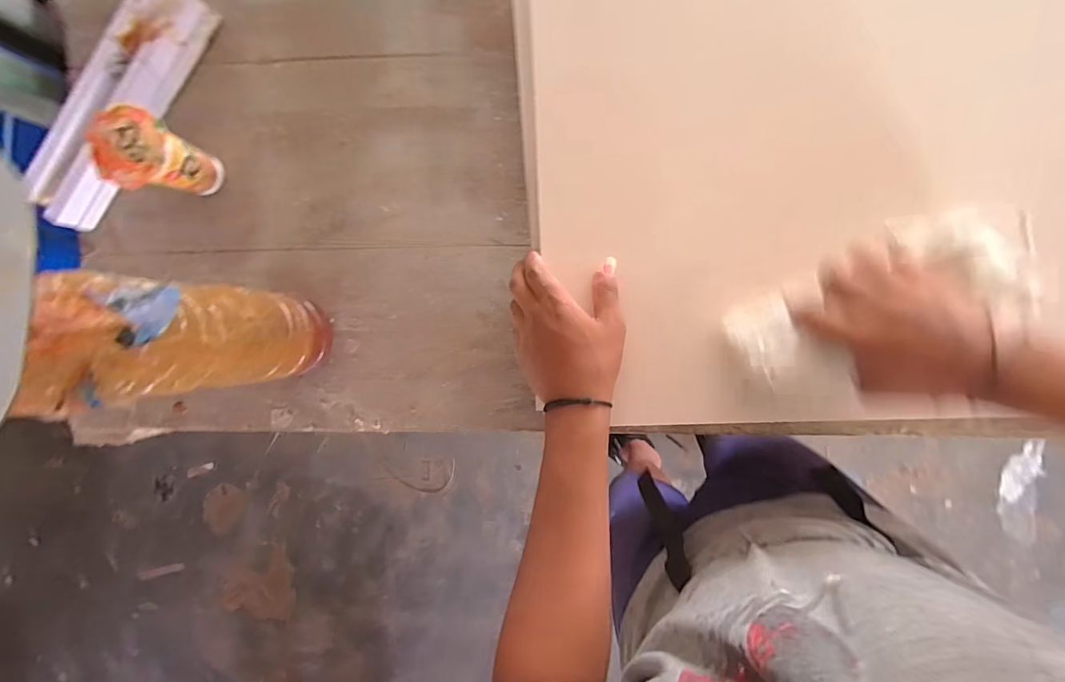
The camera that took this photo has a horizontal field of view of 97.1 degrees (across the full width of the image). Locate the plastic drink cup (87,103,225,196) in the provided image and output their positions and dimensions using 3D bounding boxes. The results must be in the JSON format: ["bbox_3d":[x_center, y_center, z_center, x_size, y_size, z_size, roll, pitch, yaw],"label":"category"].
[{"bbox_3d":[-0.365,-0.179,0.471,0.066,0.099,0.068,0,92,5],"label":"plastic drink cup"}]

